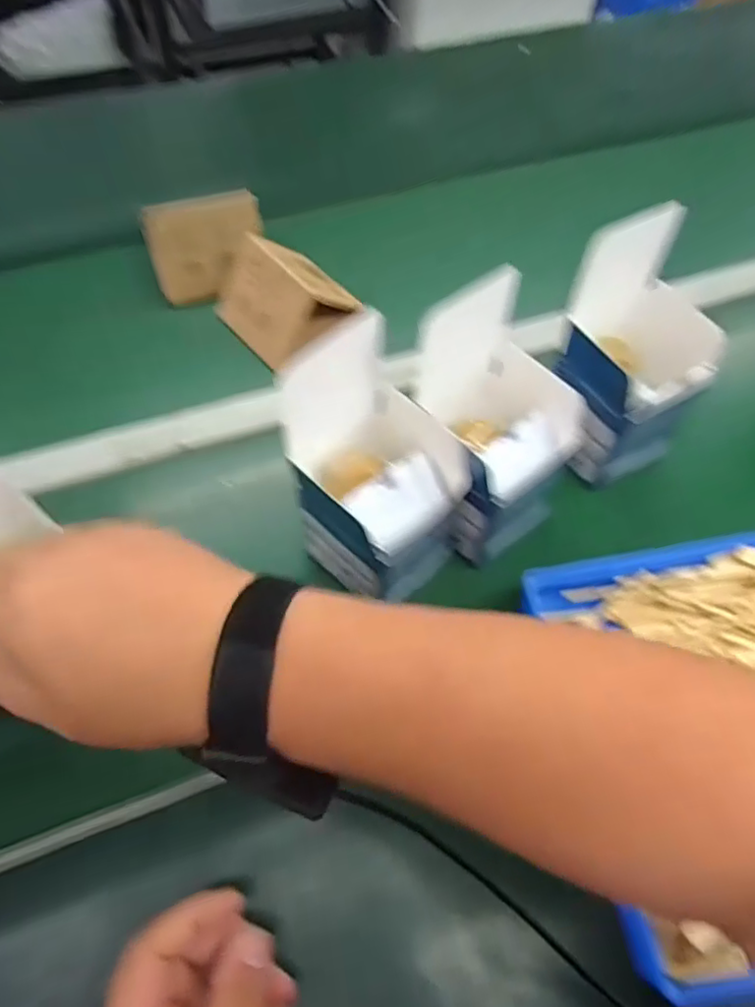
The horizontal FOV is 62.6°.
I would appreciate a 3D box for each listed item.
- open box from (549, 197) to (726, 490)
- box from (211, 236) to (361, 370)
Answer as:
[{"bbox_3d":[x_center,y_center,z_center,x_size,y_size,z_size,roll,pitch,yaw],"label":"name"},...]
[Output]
[{"bbox_3d":[0.191,-0.110,0.469,0.094,0.166,0.104,-22,61,-15],"label":"open box"},{"bbox_3d":[-0.081,-0.191,0.571,0.098,0.060,0.117,-35,66,-22],"label":"box"}]

